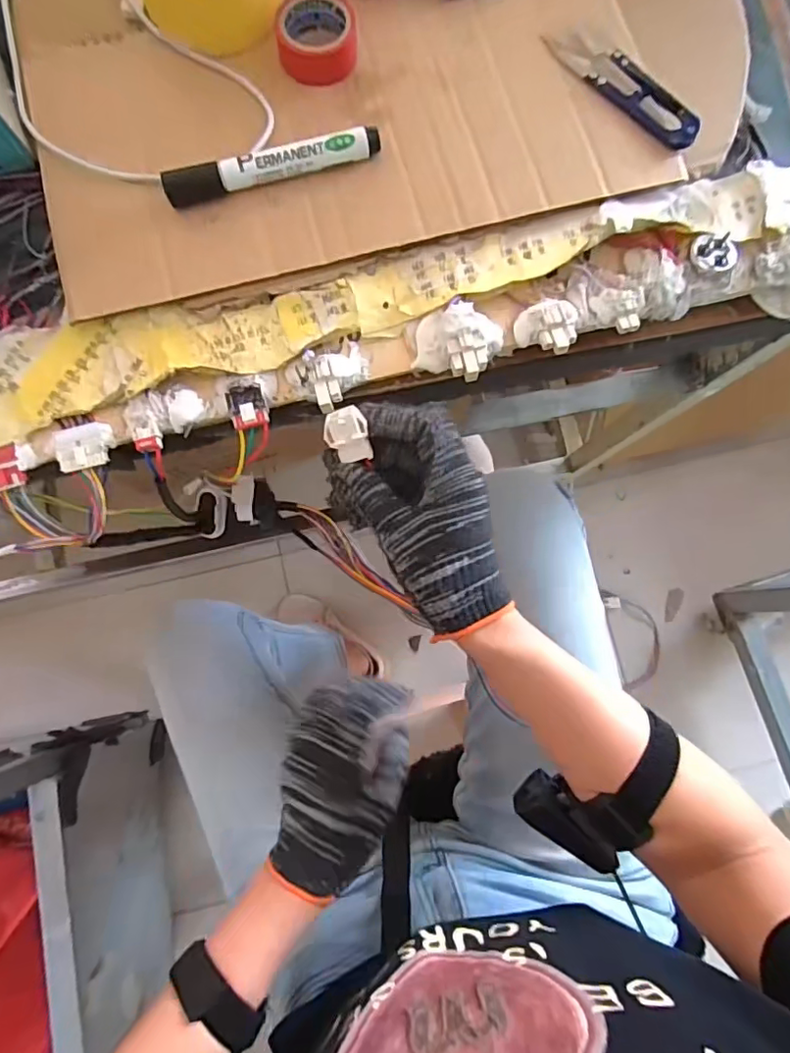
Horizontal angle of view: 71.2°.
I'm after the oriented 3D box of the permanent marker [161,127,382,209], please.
[{"bbox_3d":[-0.072,-0.215,0.329,0.128,0.012,0.014,-17,83,-4],"label":"permanent marker"}]

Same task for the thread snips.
[{"bbox_3d":[0.147,-0.281,0.346,0.034,0.011,0.111,-44,85,-6],"label":"thread snips"}]

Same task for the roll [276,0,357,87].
[{"bbox_3d":[-0.048,-0.308,0.345,0.048,0.019,0.051,0,82,-1],"label":"roll"}]

